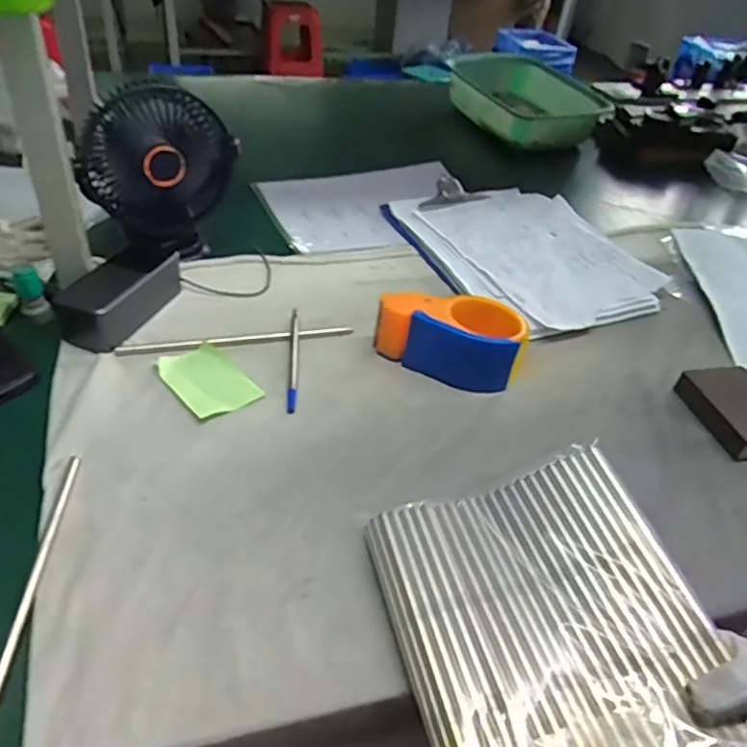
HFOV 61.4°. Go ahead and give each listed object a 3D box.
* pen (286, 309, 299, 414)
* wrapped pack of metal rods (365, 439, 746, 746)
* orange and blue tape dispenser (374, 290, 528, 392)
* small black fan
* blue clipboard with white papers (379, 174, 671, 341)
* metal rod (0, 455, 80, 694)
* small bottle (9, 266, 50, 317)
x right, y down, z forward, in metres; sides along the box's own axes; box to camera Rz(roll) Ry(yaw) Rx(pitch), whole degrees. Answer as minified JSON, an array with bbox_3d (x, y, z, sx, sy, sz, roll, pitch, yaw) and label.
[{"bbox_3d":[-0.074,-0.015,0.586,0.009,0.008,0.131,2,39,-6],"label":"pen"},{"bbox_3d":[0.110,0.153,0.372,0.174,0.035,0.226,-10,44,-18],"label":"wrapped pack of metal rods"},{"bbox_3d":[0.074,-0.033,0.592,0.139,0.053,0.079,3,39,-4],"label":"orange and blue tape dispenser"},{"bbox_3d":[-0.220,-0.196,0.655,0.145,0.176,0.076,2,40,-7],"label":"small black fan"},{"bbox_3d":[0.191,-0.167,0.804,0.262,0.011,0.329,-17,44,-26],"label":"blue clipboard with white papers"},{"bbox_3d":[-0.214,0.136,0.391,0.009,0.010,0.219,1,39,-7],"label":"metal rod"},{"bbox_3d":[-0.319,-0.077,0.584,0.023,0.041,0.024,-20,46,-29],"label":"small bottle"}]

